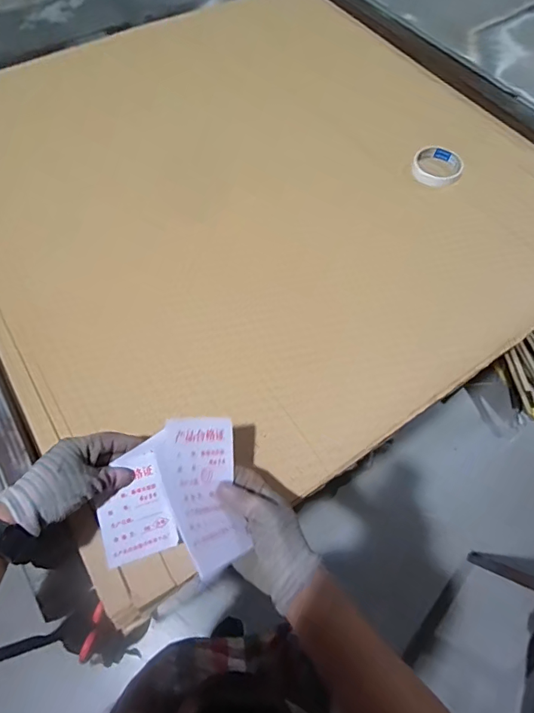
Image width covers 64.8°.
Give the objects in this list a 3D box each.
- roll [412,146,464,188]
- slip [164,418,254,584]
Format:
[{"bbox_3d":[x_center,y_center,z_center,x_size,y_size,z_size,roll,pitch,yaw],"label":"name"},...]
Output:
[{"bbox_3d":[0.320,-0.354,0.787,0.088,0.018,0.088,1,63,-1],"label":"roll"},{"bbox_3d":[-0.062,0.133,0.417,0.080,0.017,0.143,11,57,-38],"label":"slip"}]

